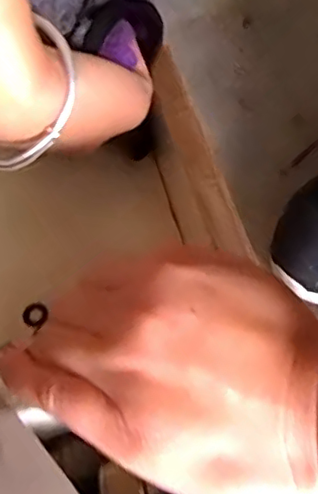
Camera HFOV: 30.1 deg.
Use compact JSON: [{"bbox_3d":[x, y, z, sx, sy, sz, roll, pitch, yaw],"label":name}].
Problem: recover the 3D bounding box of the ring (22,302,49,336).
[{"bbox_3d":[-0.064,0.035,0.306,0.013,0.004,0.014,-1,58,1],"label":"ring"}]

